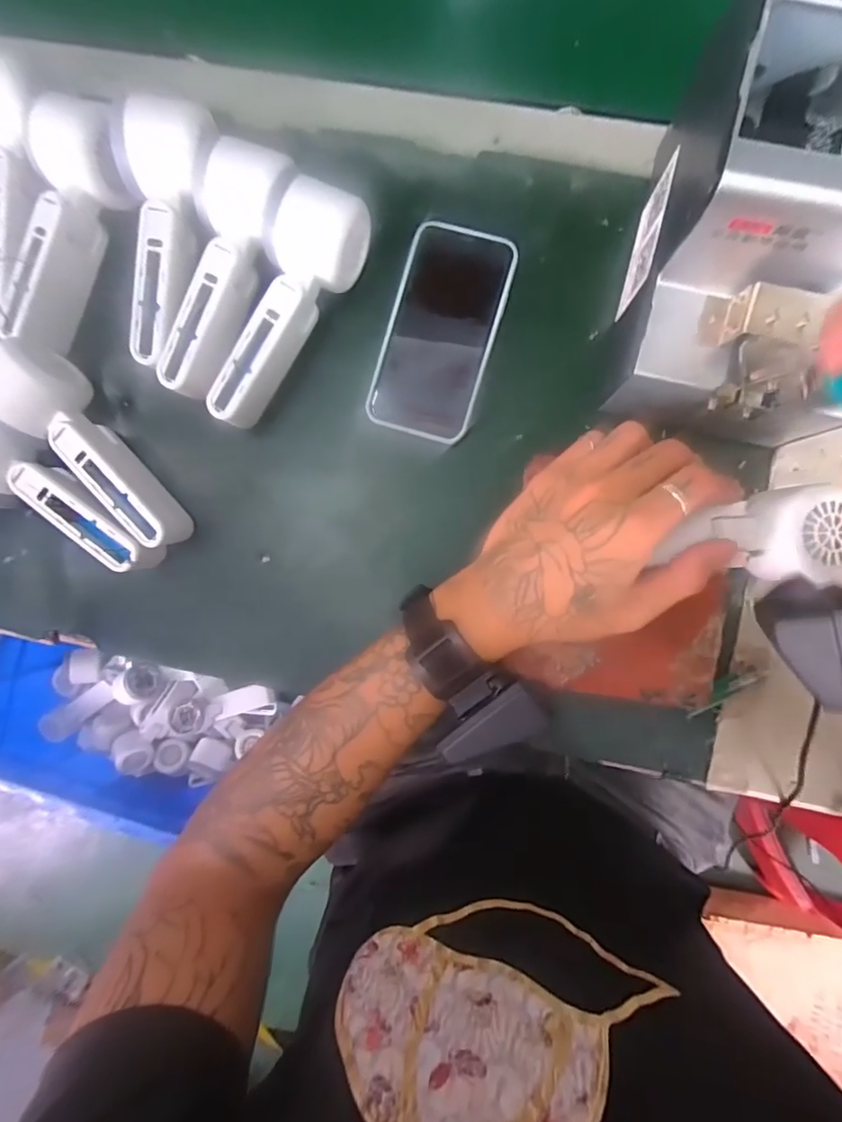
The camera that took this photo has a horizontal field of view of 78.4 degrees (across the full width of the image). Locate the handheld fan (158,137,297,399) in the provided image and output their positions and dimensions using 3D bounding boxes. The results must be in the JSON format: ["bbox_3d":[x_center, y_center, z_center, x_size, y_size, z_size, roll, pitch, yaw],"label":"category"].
[{"bbox_3d":[-0.134,-0.193,0.352,0.056,0.053,0.164,24,104,3],"label":"handheld fan"}]

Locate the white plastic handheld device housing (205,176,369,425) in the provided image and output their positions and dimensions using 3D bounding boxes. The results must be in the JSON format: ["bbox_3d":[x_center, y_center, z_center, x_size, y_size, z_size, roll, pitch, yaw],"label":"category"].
[{"bbox_3d":[-0.089,-0.164,0.340,0.047,0.049,0.160,24,91,3],"label":"white plastic handheld device housing"}]

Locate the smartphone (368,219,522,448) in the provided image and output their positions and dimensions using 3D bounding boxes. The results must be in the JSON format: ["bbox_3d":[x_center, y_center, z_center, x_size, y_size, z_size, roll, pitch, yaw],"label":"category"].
[{"bbox_3d":[0.015,-0.160,0.360,0.075,0.007,0.143,16,90,3],"label":"smartphone"}]

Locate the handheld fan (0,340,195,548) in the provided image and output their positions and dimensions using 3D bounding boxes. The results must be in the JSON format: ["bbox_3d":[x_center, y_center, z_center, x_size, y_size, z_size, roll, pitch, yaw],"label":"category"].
[{"bbox_3d":[-0.228,-0.072,0.356,0.051,0.057,0.165,-39,88,2],"label":"handheld fan"}]

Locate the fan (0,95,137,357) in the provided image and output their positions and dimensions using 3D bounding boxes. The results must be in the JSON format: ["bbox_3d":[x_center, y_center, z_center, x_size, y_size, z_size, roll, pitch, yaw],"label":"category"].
[{"bbox_3d":[-0.246,-0.224,0.355,0.061,0.047,0.162,24,104,3],"label":"fan"}]

